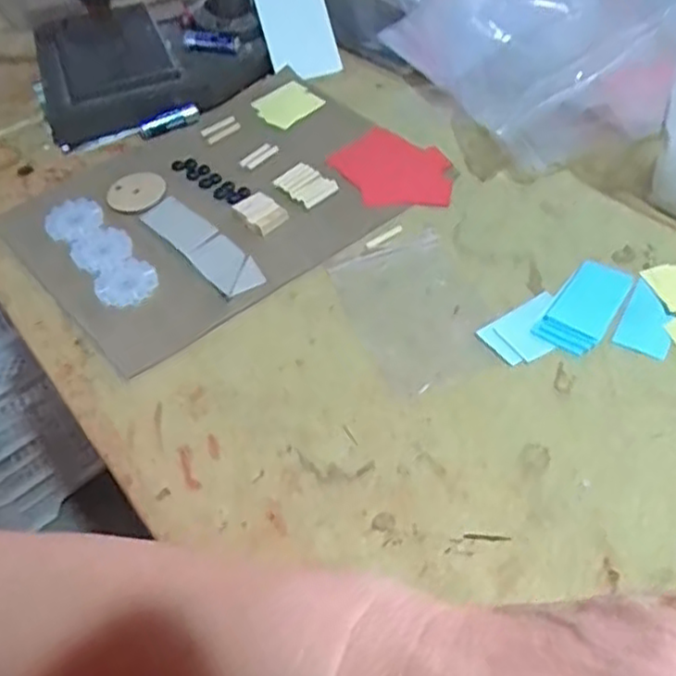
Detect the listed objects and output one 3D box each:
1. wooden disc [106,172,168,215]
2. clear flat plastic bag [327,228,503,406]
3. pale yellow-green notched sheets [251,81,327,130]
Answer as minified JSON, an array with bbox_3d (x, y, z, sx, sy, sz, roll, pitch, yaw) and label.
[{"bbox_3d":[-0.147,-0.108,0.529,0.039,0.005,0.049,2,48,-6],"label":"wooden disc"},{"bbox_3d":[0.049,-0.017,0.442,0.079,0.004,0.117,-18,50,-10],"label":"clear flat plastic bag"},{"bbox_3d":[-0.045,-0.198,0.606,0.050,0.004,0.053,-33,53,-21],"label":"pale yellow-green notched sheets"}]

